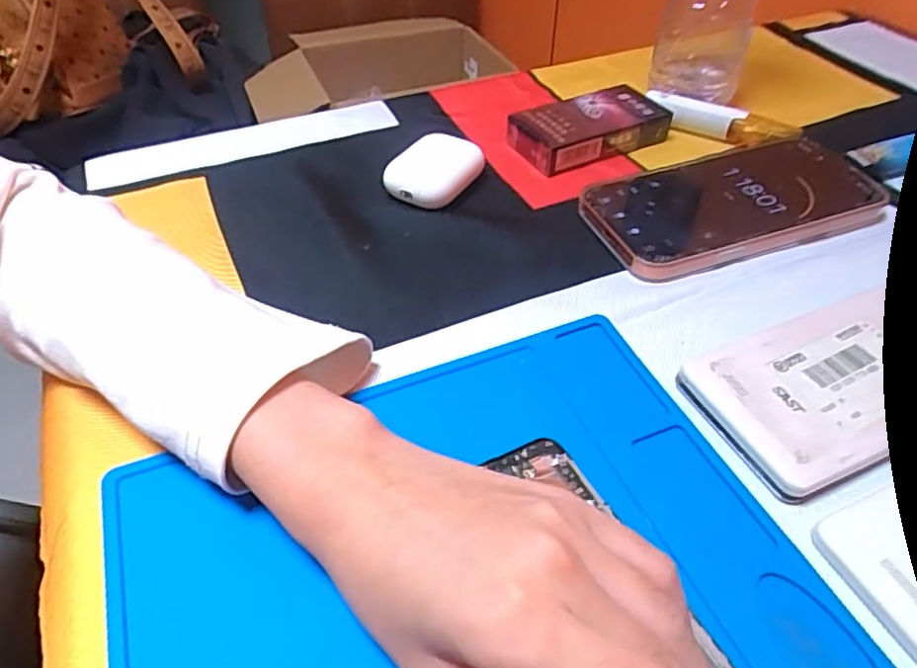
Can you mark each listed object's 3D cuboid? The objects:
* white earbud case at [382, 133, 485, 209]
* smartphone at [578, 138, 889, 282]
[{"bbox_3d":[-0.014,-0.098,0.386,0.040,0.021,0.055,27,51,24],"label":"white earbud case"},{"bbox_3d":[0.161,-0.079,0.368,0.171,0.010,0.083,-16,48,-15],"label":"smartphone"}]

